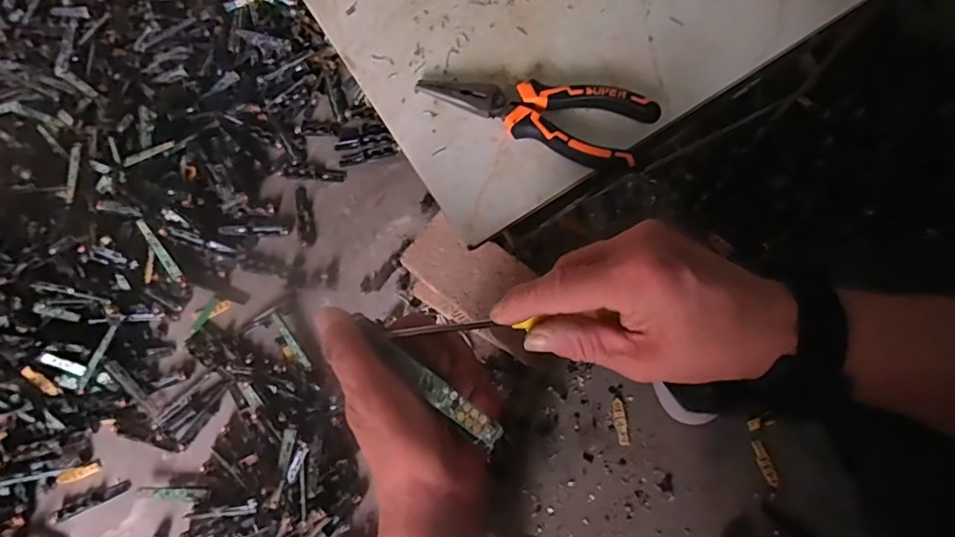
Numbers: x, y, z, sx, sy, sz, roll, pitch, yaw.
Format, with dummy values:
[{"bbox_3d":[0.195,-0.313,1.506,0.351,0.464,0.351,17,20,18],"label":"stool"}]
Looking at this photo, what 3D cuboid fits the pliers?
[{"bbox_3d":[0.037,-0.105,0.353,0.153,0.019,0.049,16,75,7],"label":"pliers"}]

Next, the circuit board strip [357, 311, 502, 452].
[{"bbox_3d":[-0.027,0.051,0.263,0.101,0.004,0.010,36,80,30],"label":"circuit board strip"}]

